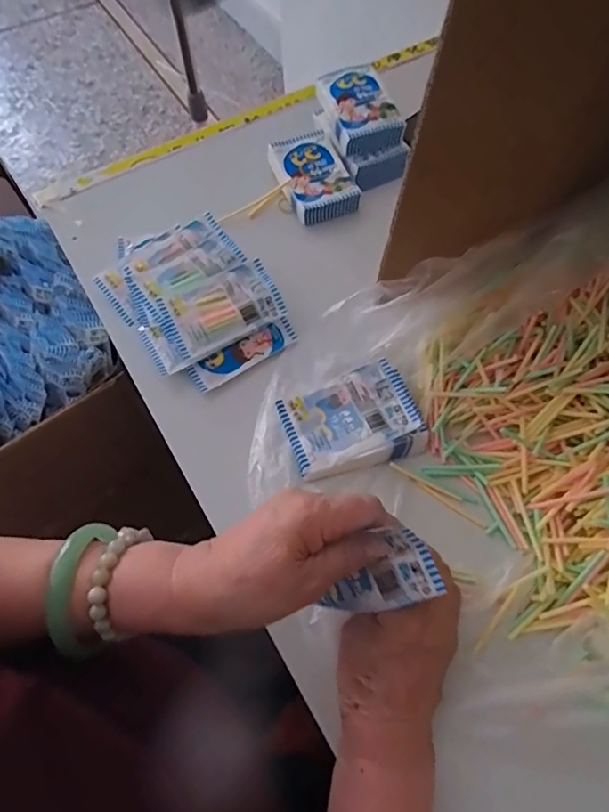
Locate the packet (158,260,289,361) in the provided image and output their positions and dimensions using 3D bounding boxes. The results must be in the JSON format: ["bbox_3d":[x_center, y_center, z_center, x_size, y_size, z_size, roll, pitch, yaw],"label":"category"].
[{"bbox_3d":[-0.075,-0.090,0.469,0.104,0.013,0.063,-26,81,-10],"label":"packet"}]

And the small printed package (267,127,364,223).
[{"bbox_3d":[0.009,-0.251,0.567,0.074,0.034,0.104,-22,66,-9],"label":"small printed package"}]

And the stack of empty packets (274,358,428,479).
[{"bbox_3d":[0.040,0.013,0.429,0.109,0.019,0.078,-18,65,-8],"label":"stack of empty packets"}]

